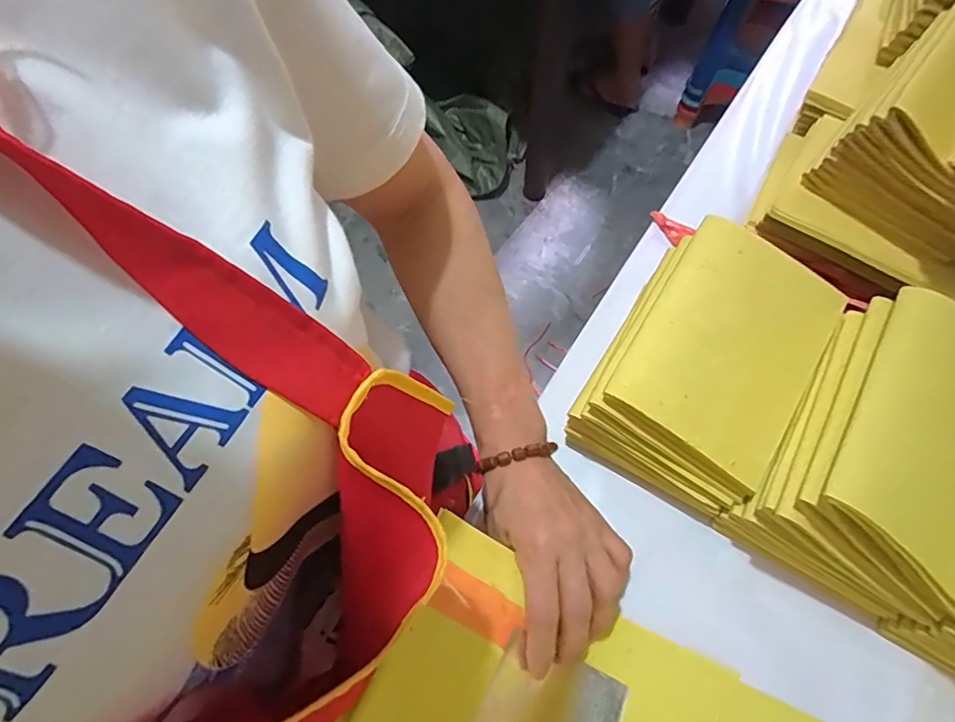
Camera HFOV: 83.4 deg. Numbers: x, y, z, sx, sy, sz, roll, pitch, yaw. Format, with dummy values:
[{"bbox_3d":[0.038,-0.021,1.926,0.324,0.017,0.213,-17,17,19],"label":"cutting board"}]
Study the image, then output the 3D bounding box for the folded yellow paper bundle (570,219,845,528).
[{"bbox_3d":[0.161,0.001,0.381,0.123,0.083,0.173,29,70,15],"label":"folded yellow paper bundle"}]

